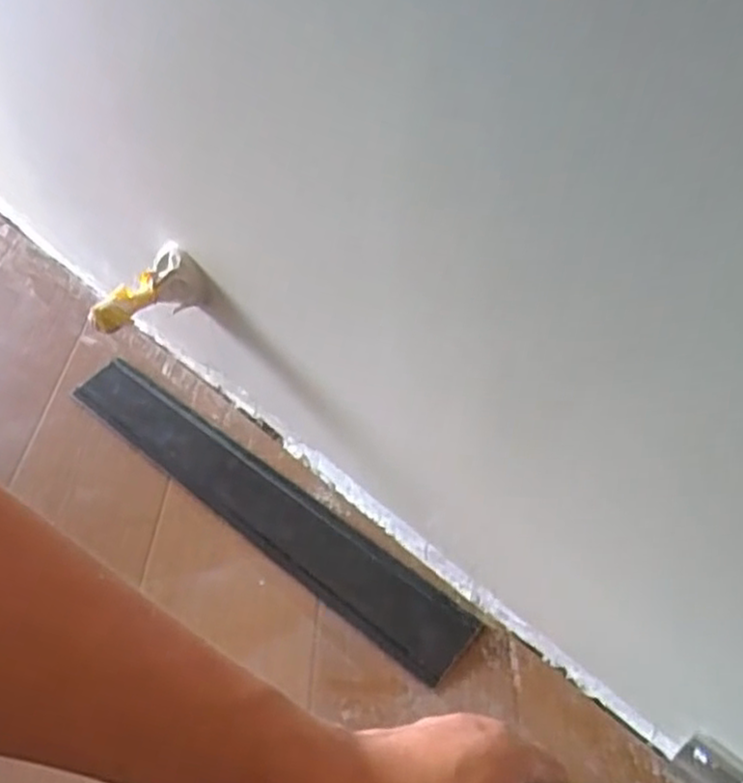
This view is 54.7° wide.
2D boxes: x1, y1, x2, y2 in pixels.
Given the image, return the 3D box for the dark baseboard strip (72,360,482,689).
[{"bbox_3d":[-0.093,0.078,0.552,0.394,0.009,0.052,31,54,27],"label":"dark baseboard strip"}]

